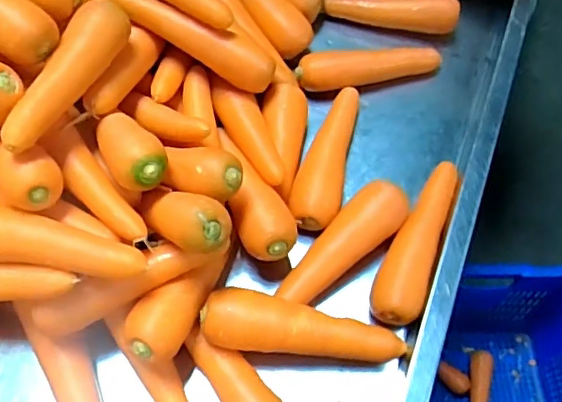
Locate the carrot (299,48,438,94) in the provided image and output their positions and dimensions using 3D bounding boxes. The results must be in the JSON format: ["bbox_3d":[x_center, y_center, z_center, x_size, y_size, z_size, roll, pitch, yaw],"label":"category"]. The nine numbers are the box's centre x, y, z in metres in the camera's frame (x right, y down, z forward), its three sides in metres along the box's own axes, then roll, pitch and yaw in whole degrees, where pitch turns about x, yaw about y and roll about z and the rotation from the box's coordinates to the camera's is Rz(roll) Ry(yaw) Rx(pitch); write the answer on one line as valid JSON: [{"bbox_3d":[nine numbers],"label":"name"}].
[{"bbox_3d":[0.101,-0.156,0.654,0.168,0.037,0.040,-15,62,-10],"label":"carrot"}]

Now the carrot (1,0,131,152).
[{"bbox_3d":[-0.180,-0.105,0.467,0.038,0.045,0.171,16,61,7],"label":"carrot"}]

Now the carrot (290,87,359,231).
[{"bbox_3d":[0.050,-0.047,0.588,0.047,0.040,0.179,14,61,6],"label":"carrot"}]

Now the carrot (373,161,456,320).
[{"bbox_3d":[0.128,0.037,0.549,0.047,0.034,0.181,19,61,9],"label":"carrot"}]

